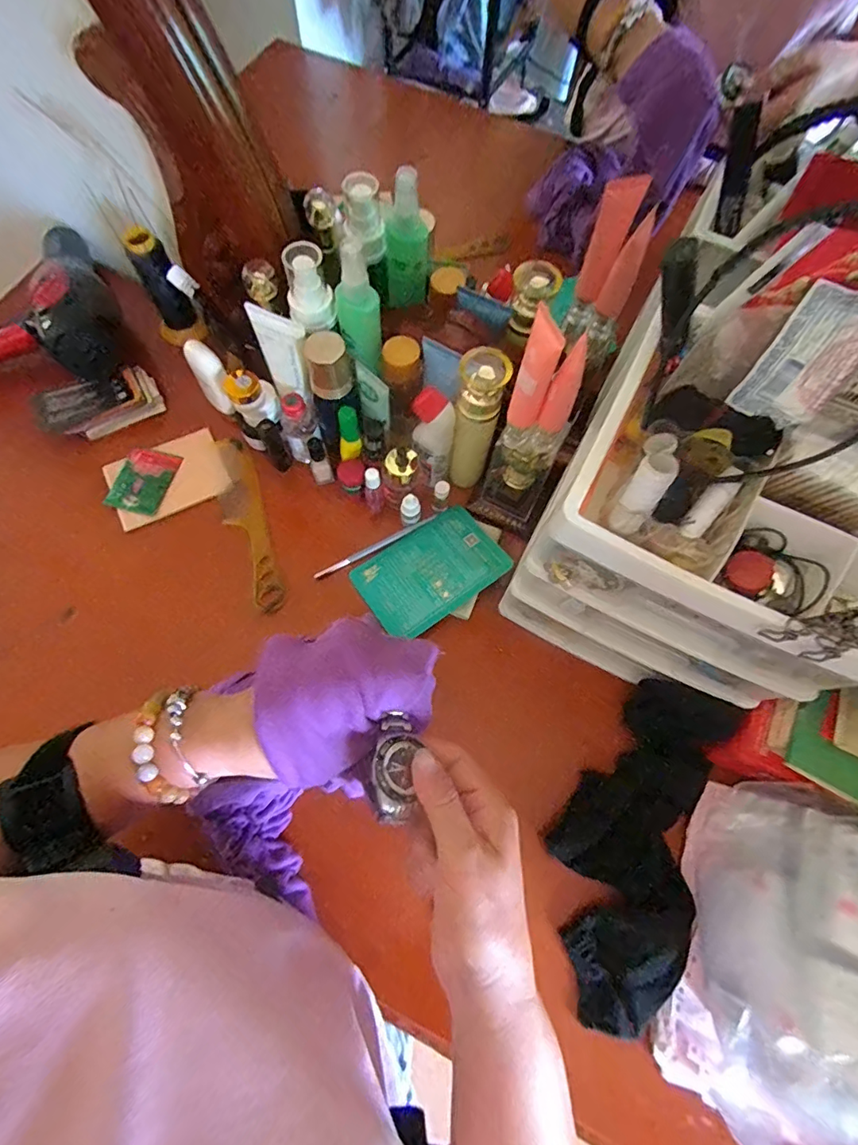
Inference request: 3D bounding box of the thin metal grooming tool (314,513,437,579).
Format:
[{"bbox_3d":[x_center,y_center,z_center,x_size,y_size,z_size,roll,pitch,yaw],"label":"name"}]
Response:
[{"bbox_3d":[-0.056,-0.029,0.543,0.144,0.007,0.008,-27,74,-10],"label":"thin metal grooming tool"}]

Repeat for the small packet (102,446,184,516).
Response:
[{"bbox_3d":[-0.319,-0.102,0.563,0.064,0.011,0.079,18,70,3],"label":"small packet"}]

